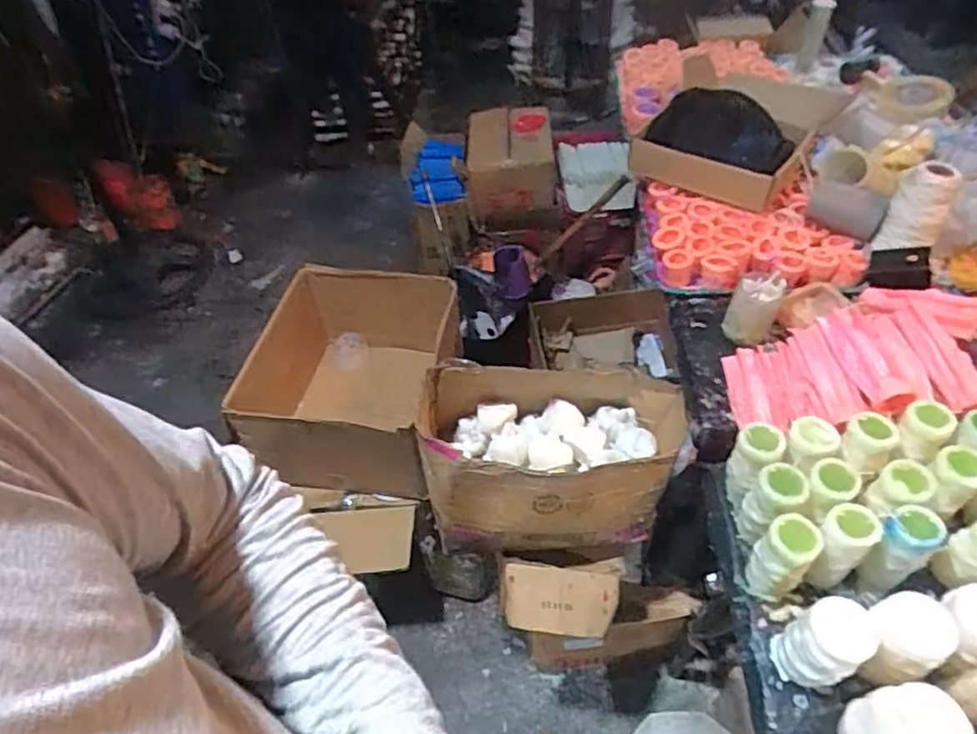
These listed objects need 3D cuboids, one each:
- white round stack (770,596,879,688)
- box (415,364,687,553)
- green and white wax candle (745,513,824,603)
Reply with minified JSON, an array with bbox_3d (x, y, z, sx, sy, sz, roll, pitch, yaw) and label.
[{"bbox_3d":[0.328,0.275,0.622,0.058,0.108,0.063,-2,48,3],"label":"white round stack"},{"bbox_3d":[0.097,0.133,0.991,0.410,0.211,0.248,-4,48,2],"label":"box"},{"bbox_3d":[0.315,0.208,0.678,0.051,0.117,0.047,-2,48,3],"label":"green and white wax candle"}]

